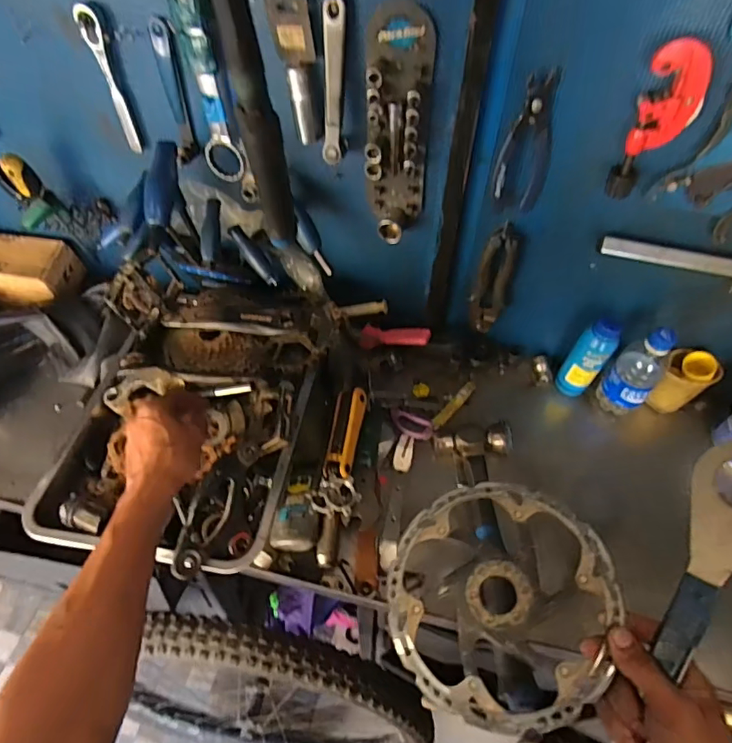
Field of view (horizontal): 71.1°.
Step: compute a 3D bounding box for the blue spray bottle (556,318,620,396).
[{"bbox_3d":[0.324,-0.017,0.754,0.052,0.150,0.040,29,58,20],"label":"blue spray bottle"}]

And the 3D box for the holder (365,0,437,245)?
[{"bbox_3d":[0.035,-0.265,0.584,0.072,0.249,0.040,5,53,3],"label":"holder"}]

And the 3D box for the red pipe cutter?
[{"bbox_3d":[0.291,-0.244,0.511,0.054,0.151,0.024,7,53,5],"label":"red pipe cutter"}]

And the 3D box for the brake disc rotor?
[{"bbox_3d":[0.113,0.197,0.454,0.189,0.012,0.192,-8,59,14],"label":"brake disc rotor"}]

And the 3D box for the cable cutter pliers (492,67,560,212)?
[{"bbox_3d":[0.178,-0.244,0.566,0.056,0.144,0.030,16,54,11],"label":"cable cutter pliers"}]

